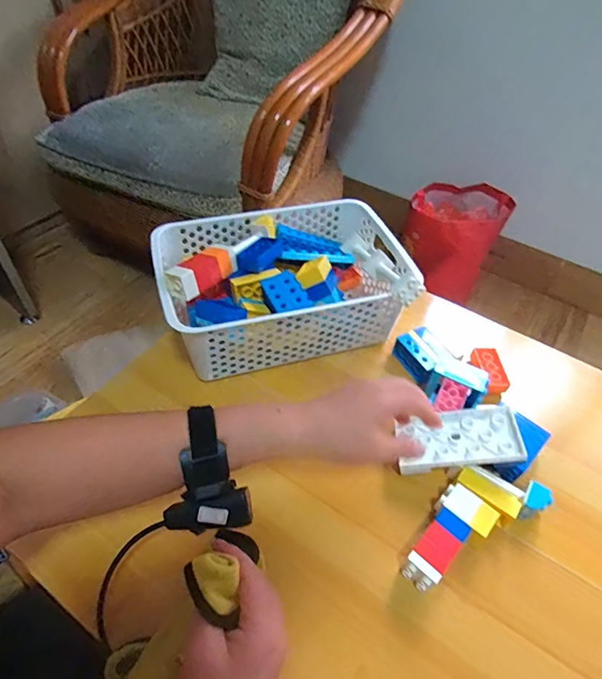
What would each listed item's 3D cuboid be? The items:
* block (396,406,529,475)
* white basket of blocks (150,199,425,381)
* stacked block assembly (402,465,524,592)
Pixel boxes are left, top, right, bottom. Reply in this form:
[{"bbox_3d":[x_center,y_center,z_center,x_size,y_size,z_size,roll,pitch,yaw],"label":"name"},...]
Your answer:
[{"bbox_3d":[0.172,0.109,0.492,0.125,0.009,0.068,-10,45,12],"label":"block"},{"bbox_3d":[-0.021,-0.072,0.597,0.305,0.121,0.215,-12,51,-15],"label":"white basket of blocks"},{"bbox_3d":[0.155,0.190,0.443,0.131,0.029,0.060,-34,60,-29],"label":"stacked block assembly"}]

